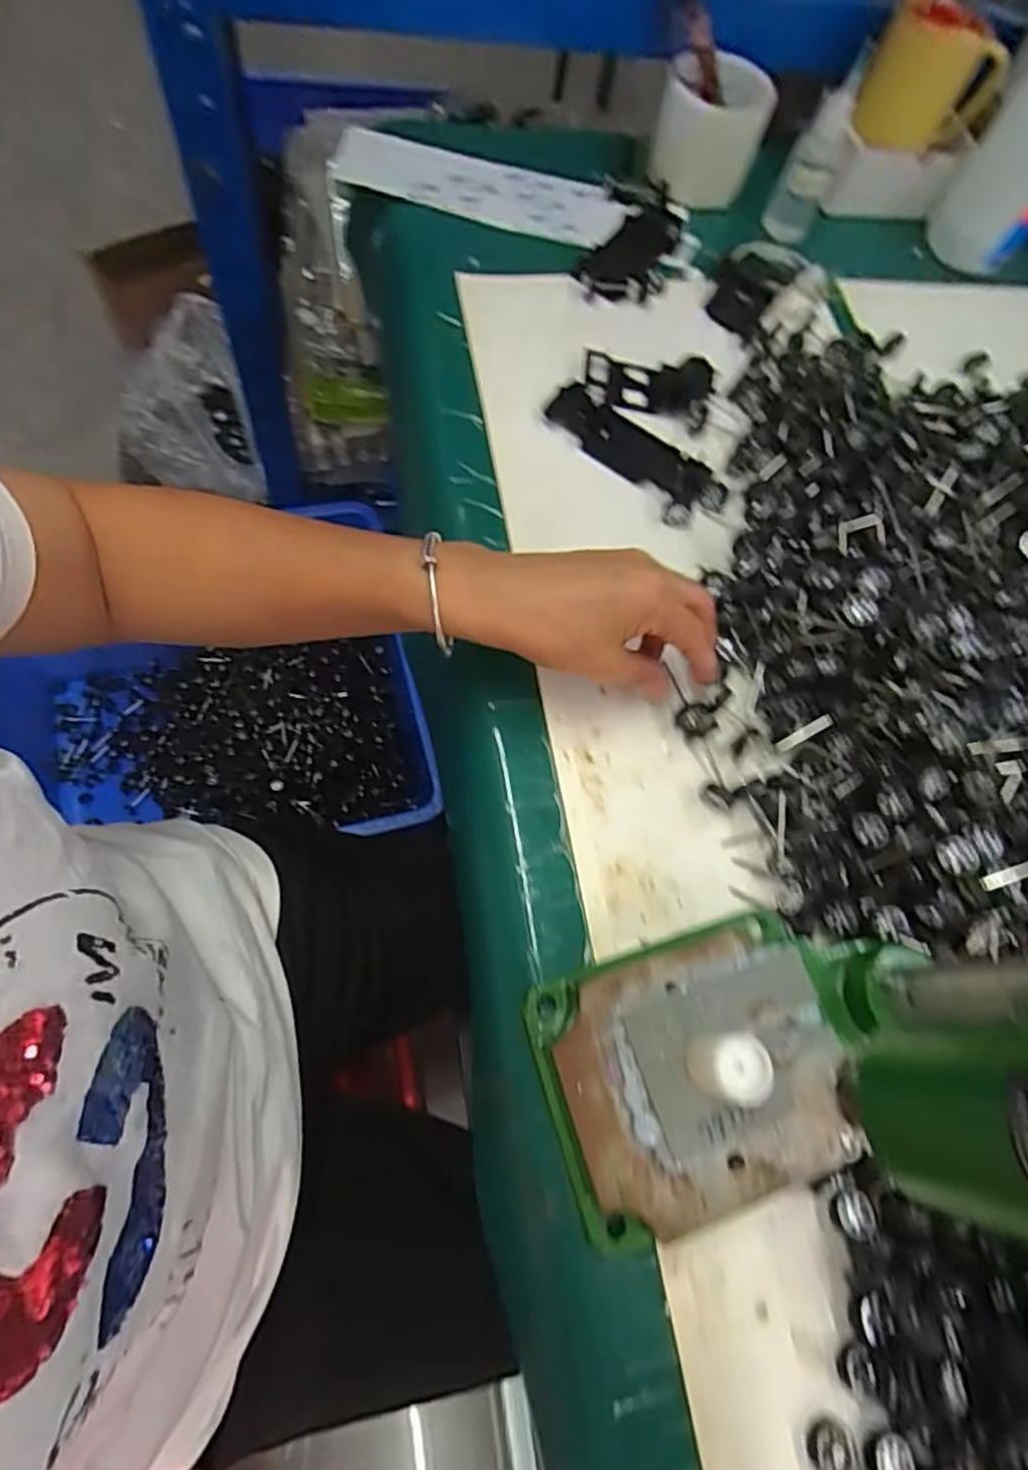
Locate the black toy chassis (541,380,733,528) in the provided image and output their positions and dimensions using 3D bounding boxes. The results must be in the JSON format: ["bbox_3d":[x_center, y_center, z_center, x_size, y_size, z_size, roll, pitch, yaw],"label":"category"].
[{"bbox_3d":[0.086,-0.199,0.475,0.136,0.013,0.051,43,69,10],"label":"black toy chassis"}]

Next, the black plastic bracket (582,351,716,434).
[{"bbox_3d":[0.098,-0.259,0.500,0.092,0.009,0.054,14,67,-3],"label":"black plastic bracket"}]

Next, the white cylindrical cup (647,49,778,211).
[{"bbox_3d":[0.161,-0.499,0.565,0.087,0.077,0.081,3,68,-7],"label":"white cylindrical cup"}]

